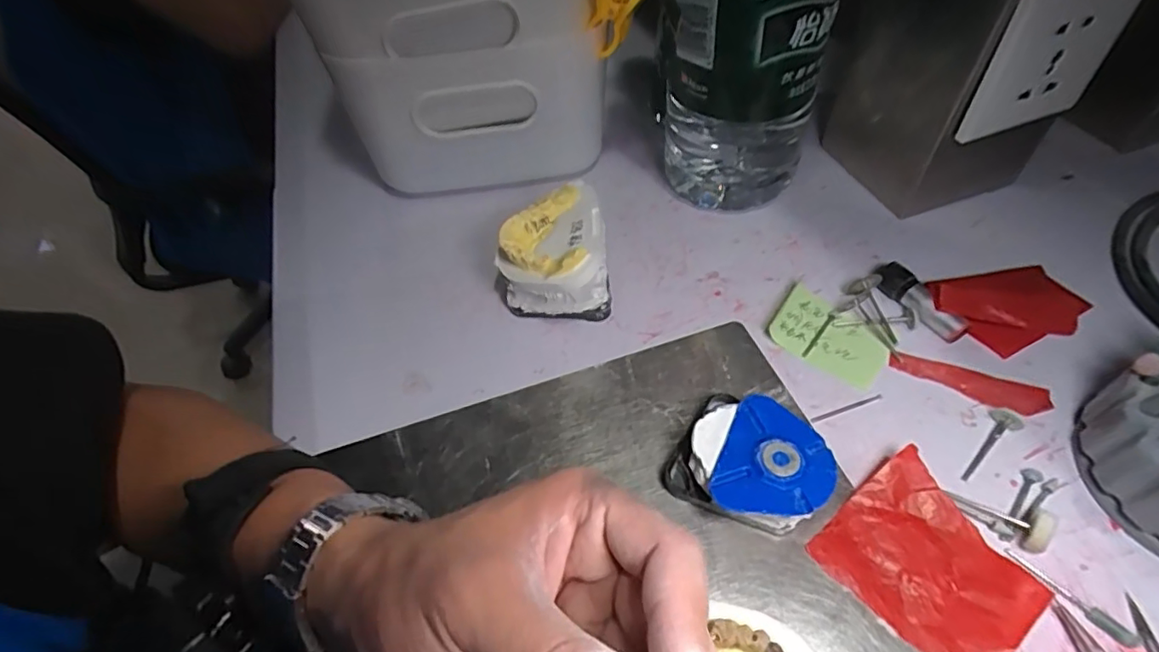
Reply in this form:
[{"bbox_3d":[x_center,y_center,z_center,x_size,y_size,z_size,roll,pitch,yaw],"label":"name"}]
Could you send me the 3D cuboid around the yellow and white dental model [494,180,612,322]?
[{"bbox_3d":[-0.018,-0.037,0.359,0.070,0.066,0.067,-13,52,-4],"label":"yellow and white dental model"}]

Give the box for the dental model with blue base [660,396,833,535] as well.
[{"bbox_3d":[0.087,0.071,0.285,0.068,0.031,0.064,-3,52,4],"label":"dental model with blue base"}]

